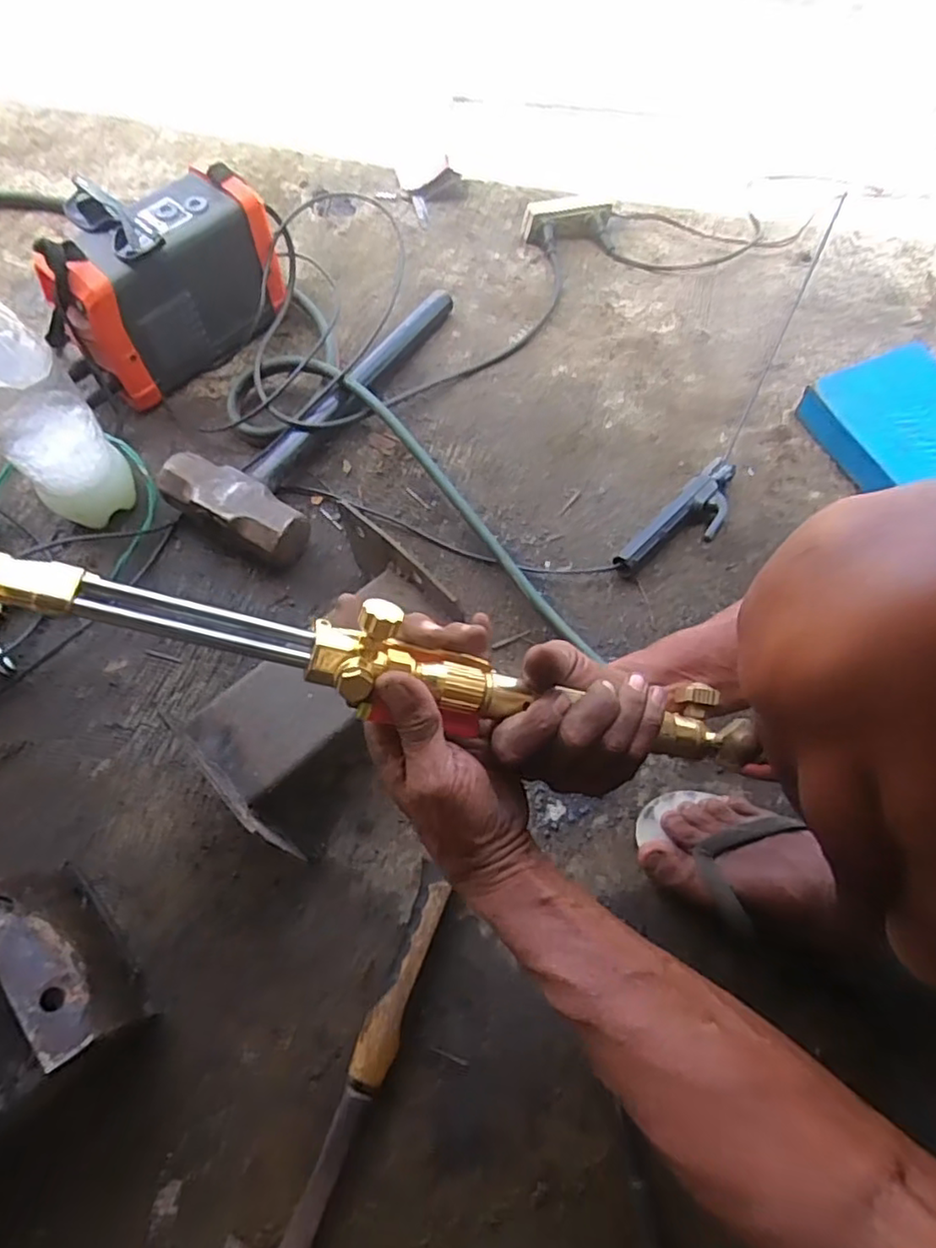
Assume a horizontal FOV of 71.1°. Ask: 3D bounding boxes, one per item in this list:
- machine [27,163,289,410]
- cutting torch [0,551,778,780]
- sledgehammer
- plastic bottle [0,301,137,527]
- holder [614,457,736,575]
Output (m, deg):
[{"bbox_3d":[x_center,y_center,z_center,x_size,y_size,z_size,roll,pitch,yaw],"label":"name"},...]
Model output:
[{"bbox_3d":[-0.359,-0.395,0.773,0.284,0.180,0.119,-38,72,-17],"label":"machine"},{"bbox_3d":[-0.028,0.030,0.333,0.412,0.068,0.083,13,63,-21],"label":"cutting torch"},{"bbox_3d":[-0.163,-0.271,0.781,0.165,0.063,0.435,26,67,10],"label":"sledgehammer"},{"bbox_3d":[-0.414,-0.207,0.612,0.088,0.299,0.081,-39,72,-17],"label":"plastic bottle"},{"bbox_3d":[0.239,-0.109,0.720,0.063,0.035,0.184,40,73,16],"label":"holder"}]

